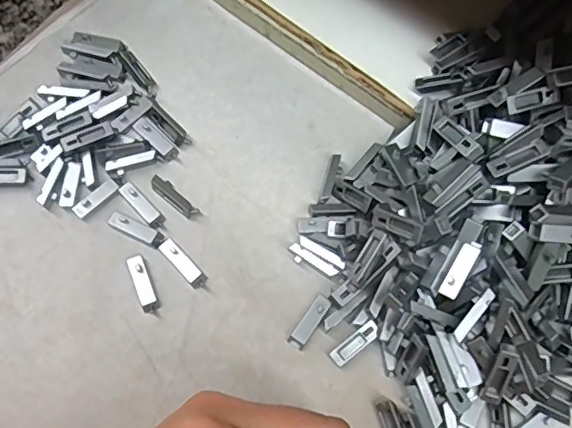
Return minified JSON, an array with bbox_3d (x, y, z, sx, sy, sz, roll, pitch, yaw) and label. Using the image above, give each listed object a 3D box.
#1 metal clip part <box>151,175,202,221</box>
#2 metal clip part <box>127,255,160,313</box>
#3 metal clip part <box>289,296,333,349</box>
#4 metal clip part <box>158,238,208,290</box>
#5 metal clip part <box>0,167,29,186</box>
[{"bbox_3d":[-0.051,-0.007,0.261,0.027,0.006,0.007,39,76,11],"label":"metal clip part"},{"bbox_3d":[-0.063,0.031,0.248,0.007,0.004,0.025,-21,73,-7],"label":"metal clip part"},{"bbox_3d":[0.011,0.047,0.244,0.008,0.005,0.025,36,75,10],"label":"metal clip part"},{"bbox_3d":[-0.046,0.022,0.252,0.008,0.004,0.026,-43,77,-13],"label":"metal clip part"},{"bbox_3d":[-0.134,-0.018,0.261,0.024,0.005,0.008,-4,72,-2],"label":"metal clip part"}]

